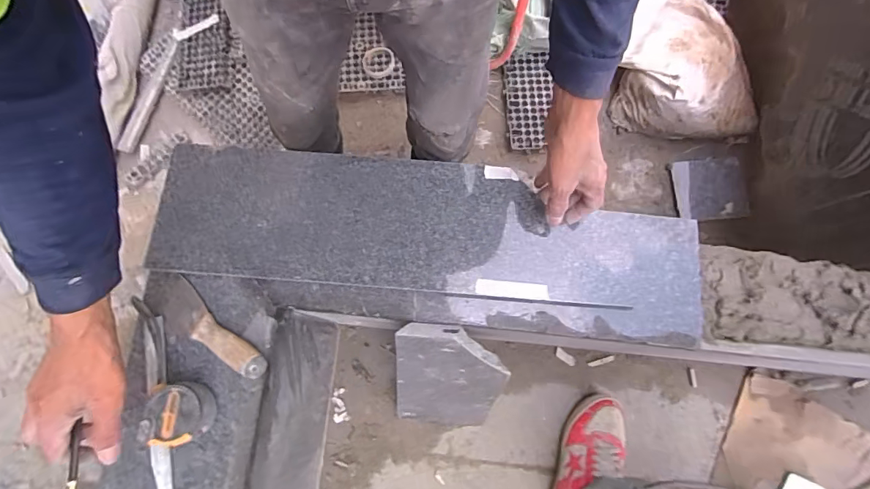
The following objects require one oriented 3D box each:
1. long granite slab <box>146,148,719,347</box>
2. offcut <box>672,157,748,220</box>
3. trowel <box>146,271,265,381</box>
[{"bbox_3d":[-0.005,-0.011,0.576,0.706,0.027,0.193,9,76,0],"label":"long granite slab"},{"bbox_3d":[0.747,-0.153,1.183,0.170,0.019,0.170,0,74,6],"label":"offcut"},{"bbox_3d":[-0.296,0.102,0.543,0.203,0.033,0.056,39,79,9],"label":"trowel"}]

